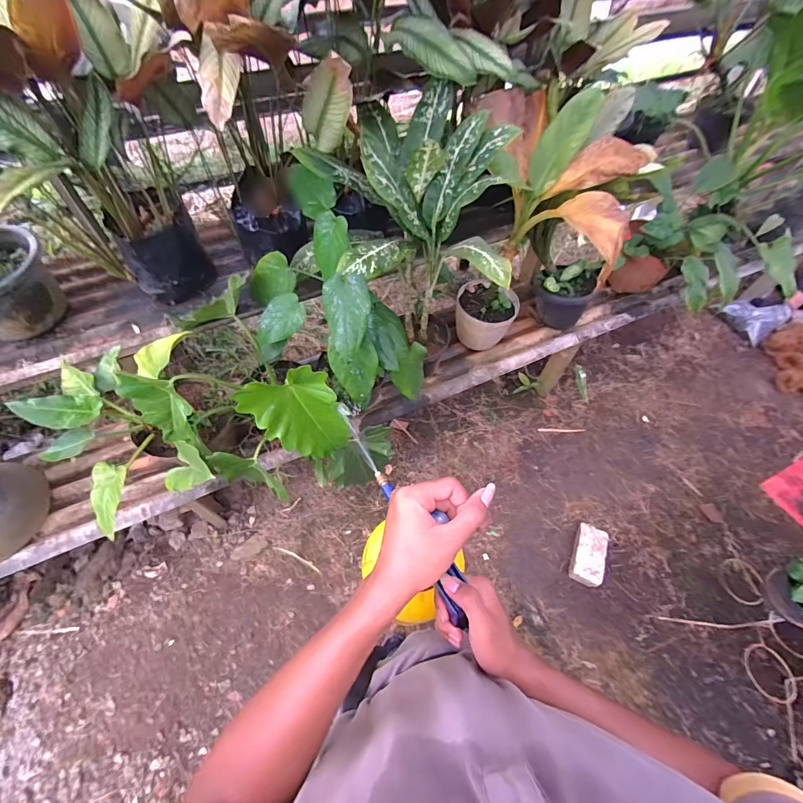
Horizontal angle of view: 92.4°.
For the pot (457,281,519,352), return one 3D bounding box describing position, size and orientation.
[{"bbox_3d":[0.307,-0.320,1.428,0.218,0.176,0.214,1,58,-2],"label":"pot"}]

